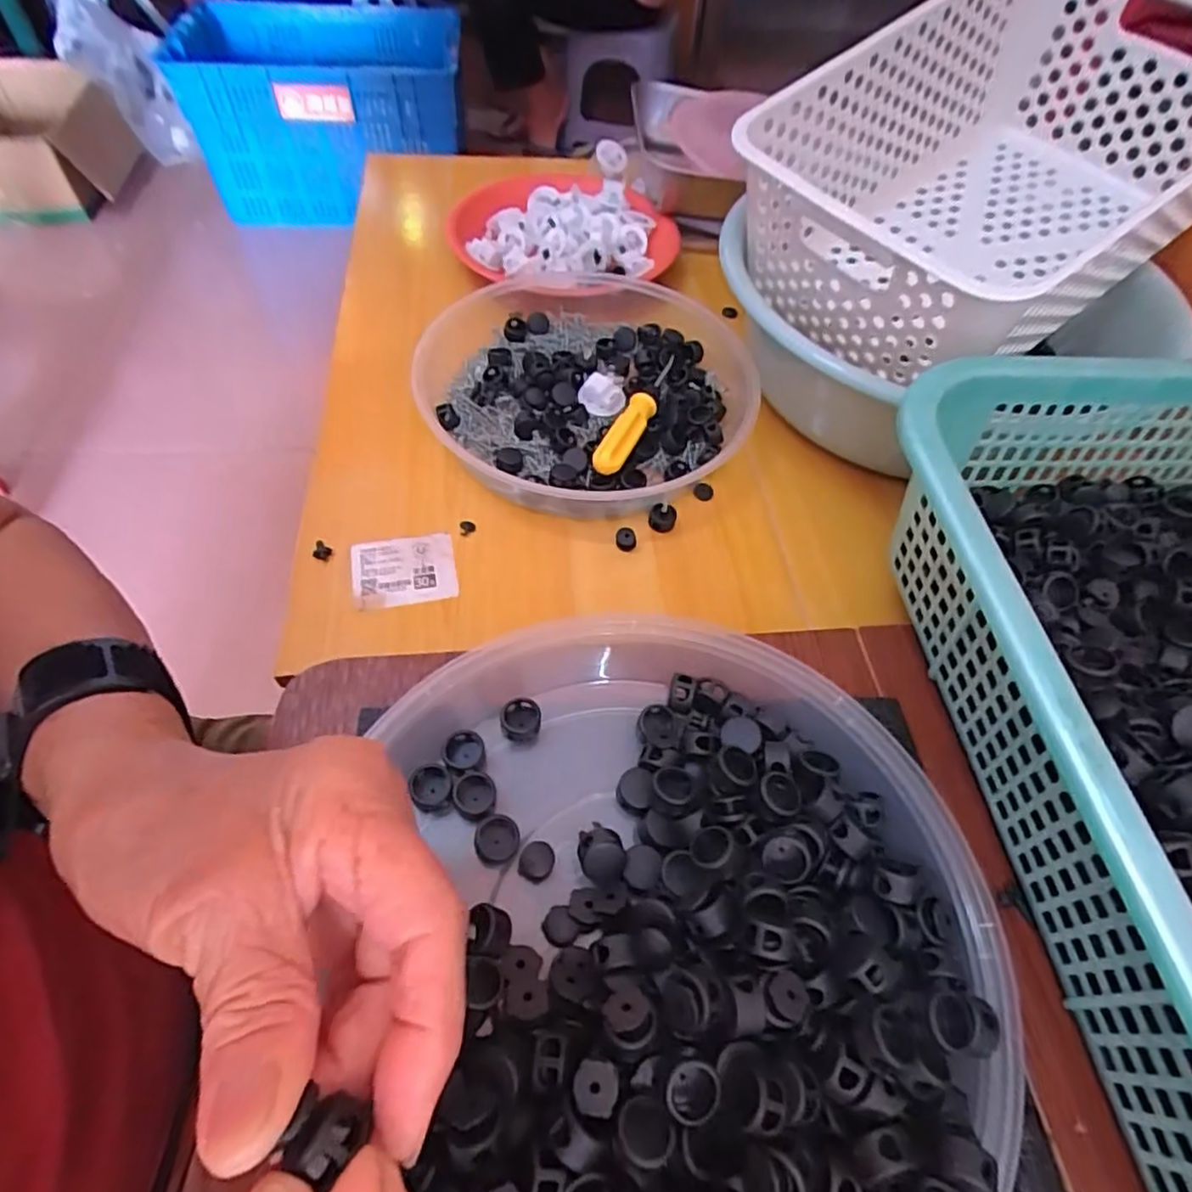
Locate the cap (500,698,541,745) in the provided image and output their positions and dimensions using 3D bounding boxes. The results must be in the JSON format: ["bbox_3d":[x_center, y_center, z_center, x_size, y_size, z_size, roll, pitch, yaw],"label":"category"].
[{"bbox_3d":[-0.032,0.055,0.288,0.017,0.013,0.017,2,55,-2],"label":"cap"}]

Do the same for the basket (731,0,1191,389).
[{"bbox_3d":[0.252,-0.271,0.423,0.305,0.146,0.201,-29,62,-21],"label":"basket"}]

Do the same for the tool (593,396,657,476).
[{"bbox_3d":[0.020,-0.108,0.440,0.019,0.013,0.073,21,57,11],"label":"tool"}]

